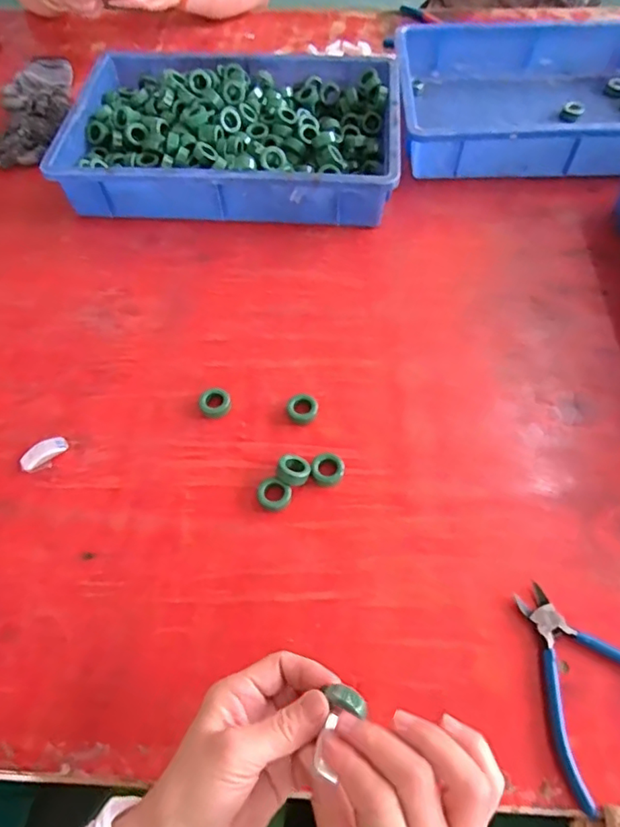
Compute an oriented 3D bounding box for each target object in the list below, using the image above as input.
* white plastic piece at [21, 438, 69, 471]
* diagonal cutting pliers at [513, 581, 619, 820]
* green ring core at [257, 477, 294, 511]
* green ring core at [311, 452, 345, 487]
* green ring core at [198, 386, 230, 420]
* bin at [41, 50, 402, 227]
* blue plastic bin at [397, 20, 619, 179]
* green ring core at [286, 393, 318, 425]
[{"bbox_3d":[-0.262,0.038,0.527,0.044,0.011,0.018,-35,63,-19],"label":"white plastic piece"},{"bbox_3d":[0.212,0.200,0.411,0.114,0.006,0.139,-23,60,-13],"label":"diagonal cutting pliers"},{"bbox_3d":[-0.033,0.076,0.494,0.030,0.010,0.027,33,64,20],"label":"green ring core"},{"bbox_3d":[0.017,0.053,0.505,0.029,0.009,0.031,-1,58,1],"label":"green ring core"},{"bbox_3d":[-0.098,-0.011,0.551,0.031,0.013,0.033,-1,58,1],"label":"green ring core"},{"bbox_3d":[-0.101,-0.387,0.744,0.432,0.081,0.301,3,58,3],"label":"bin"},{"bbox_3d":[0.346,-0.453,0.783,0.435,0.081,0.301,0,58,1],"label":"blue plastic bin"},{"bbox_3d":[-0.008,-0.005,0.544,0.030,0.012,0.030,17,59,12],"label":"green ring core"}]

